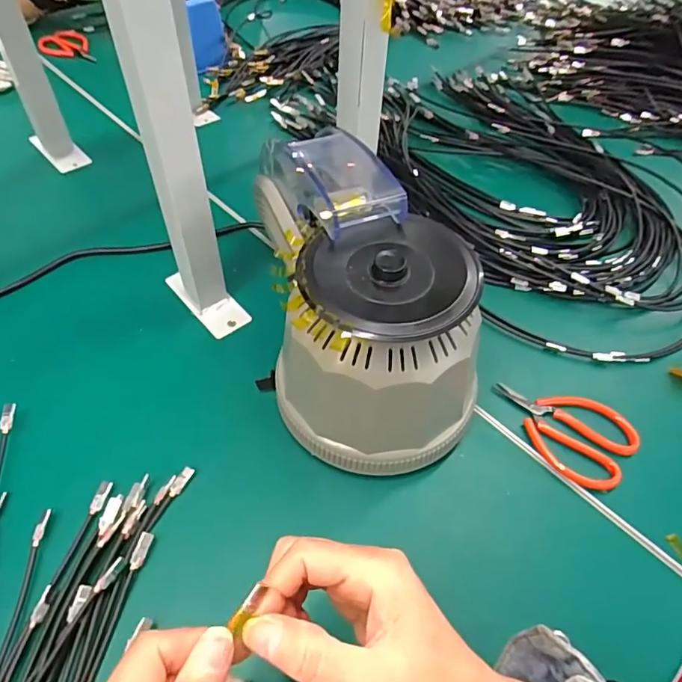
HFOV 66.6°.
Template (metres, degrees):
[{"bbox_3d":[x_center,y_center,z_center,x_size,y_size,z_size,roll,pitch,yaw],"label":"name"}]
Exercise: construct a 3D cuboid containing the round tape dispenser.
[{"bbox_3d":[0.021,-0.024,0.386,0.144,0.175,0.185,-4,53,-5],"label":"round tape dispenser"}]

